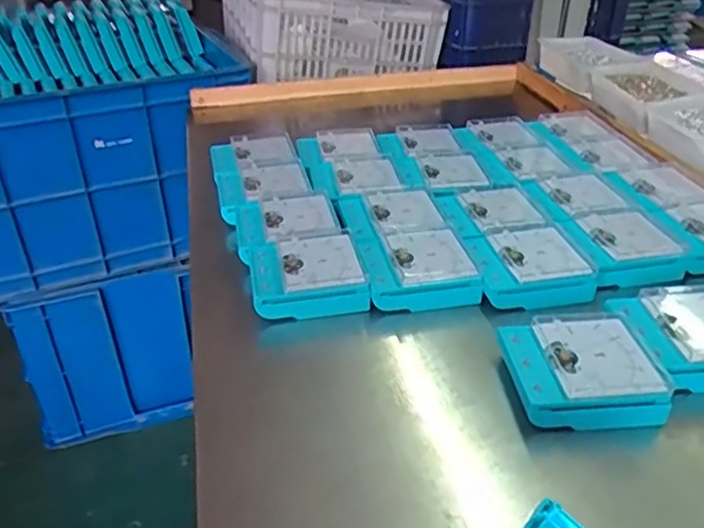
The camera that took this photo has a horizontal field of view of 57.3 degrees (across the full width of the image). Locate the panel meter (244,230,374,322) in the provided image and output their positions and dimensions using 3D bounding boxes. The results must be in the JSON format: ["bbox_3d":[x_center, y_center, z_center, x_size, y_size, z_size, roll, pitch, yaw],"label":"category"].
[{"bbox_3d":[-0.049,0.012,0.668,0.114,0.038,0.103,-7,33,-9],"label":"panel meter"}]

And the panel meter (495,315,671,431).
[{"bbox_3d":[0.191,0.091,0.551,0.117,0.045,0.110,-2,33,-2],"label":"panel meter"}]

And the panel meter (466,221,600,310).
[{"bbox_3d":[0.185,0.003,0.680,0.116,0.035,0.107,-6,33,-8],"label":"panel meter"}]

